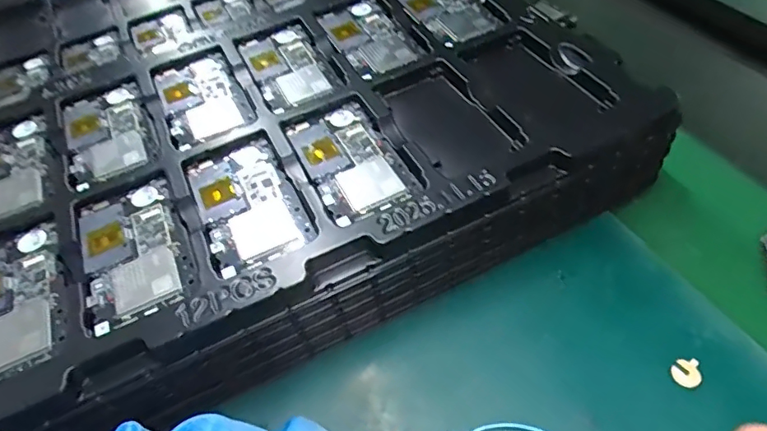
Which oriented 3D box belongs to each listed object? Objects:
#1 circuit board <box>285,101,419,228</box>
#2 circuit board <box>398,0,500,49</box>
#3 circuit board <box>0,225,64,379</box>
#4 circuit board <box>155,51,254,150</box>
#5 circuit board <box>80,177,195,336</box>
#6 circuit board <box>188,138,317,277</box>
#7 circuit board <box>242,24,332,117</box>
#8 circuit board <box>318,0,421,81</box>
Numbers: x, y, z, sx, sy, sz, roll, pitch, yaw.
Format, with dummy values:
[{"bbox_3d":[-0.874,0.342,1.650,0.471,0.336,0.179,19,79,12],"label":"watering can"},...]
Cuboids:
[{"bbox_3d":[-0.026,-0.044,0.406,0.065,0.008,0.127,-22,52,-13],"label":"circuit board"},{"bbox_3d":[0.062,-0.205,0.521,0.066,0.005,0.123,-22,52,-14],"label":"circuit board"},{"bbox_3d":[-0.249,0.057,0.347,0.064,0.010,0.118,-22,52,-13],"label":"circuit board"},{"bbox_3d":[-0.164,-0.107,0.474,0.068,0.011,0.127,-24,53,-14],"label":"circuit board"},{"bbox_3d":[-0.176,0.025,0.368,0.065,0.008,0.122,-22,52,-13],"label":"circuit board"},{"bbox_3d":[-0.102,-0.011,0.391,0.069,0.012,0.125,-23,52,-14],"label":"circuit board"},{"bbox_3d":[-0.092,-0.140,0.492,0.060,0.005,0.125,-21,52,-12],"label":"circuit board"},{"bbox_3d":[-0.012,-0.173,0.506,0.066,0.005,0.119,-23,52,-14],"label":"circuit board"}]

